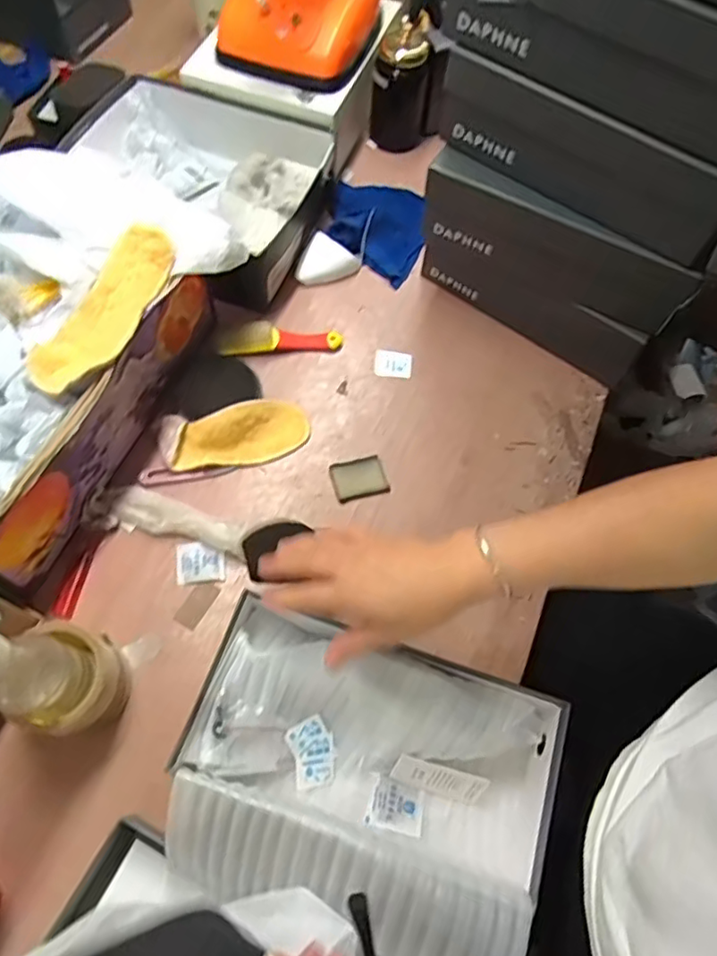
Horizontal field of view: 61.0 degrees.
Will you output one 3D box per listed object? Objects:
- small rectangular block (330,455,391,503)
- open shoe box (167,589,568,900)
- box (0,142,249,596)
[{"bbox_3d":[0.001,0.000,0.688,0.061,0.009,0.046,-12,66,-9],"label":"small rectangular block"},{"bbox_3d":[0.023,0.229,0.535,0.318,0.093,0.147,17,64,5],"label":"open shoe box"},{"bbox_3d":[-0.369,-0.136,0.622,0.318,0.184,0.410,28,66,9],"label":"box"}]

